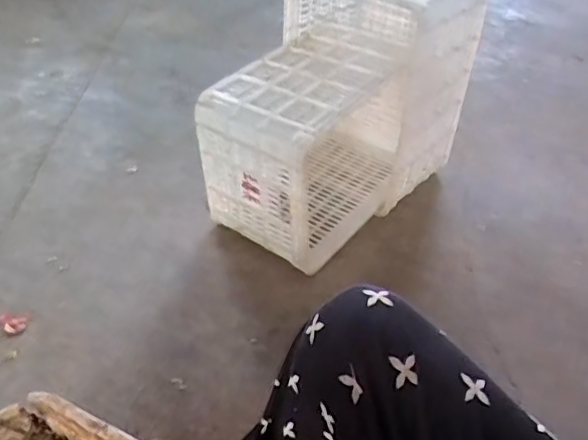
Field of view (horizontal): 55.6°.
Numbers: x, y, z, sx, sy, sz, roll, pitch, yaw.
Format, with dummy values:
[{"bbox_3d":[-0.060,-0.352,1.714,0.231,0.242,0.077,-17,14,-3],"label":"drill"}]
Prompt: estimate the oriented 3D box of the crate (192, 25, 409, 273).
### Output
[{"bbox_3d":[0.066,-0.190,1.310,0.301,0.369,0.527,28,46,27],"label":"crate"}]

